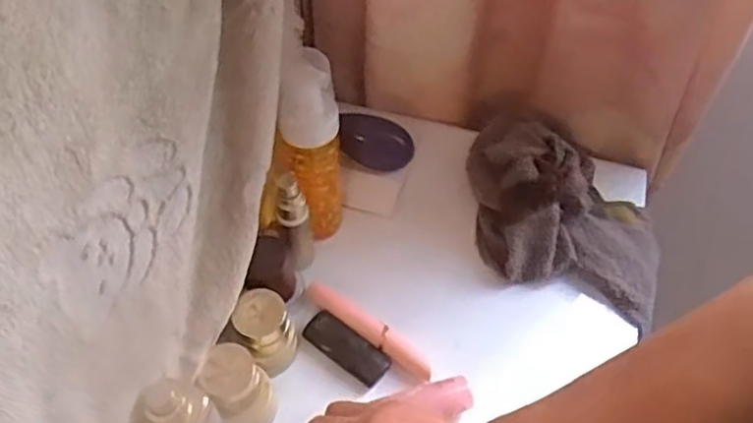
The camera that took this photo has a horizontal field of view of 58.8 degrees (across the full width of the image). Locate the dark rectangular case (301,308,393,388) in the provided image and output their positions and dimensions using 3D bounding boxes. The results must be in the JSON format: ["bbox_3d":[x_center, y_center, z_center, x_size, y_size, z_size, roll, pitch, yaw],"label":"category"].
[{"bbox_3d":[-0.025,0.111,0.550,0.075,0.011,0.030,33,60,18],"label":"dark rectangular case"}]

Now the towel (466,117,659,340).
[{"bbox_3d":[0.169,-0.005,0.606,0.168,0.071,0.186,4,56,0],"label":"towel"}]

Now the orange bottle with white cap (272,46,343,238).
[{"bbox_3d":[-0.054,-0.048,0.543,0.051,0.177,0.044,-1,56,-3],"label":"orange bottle with white cap"}]

